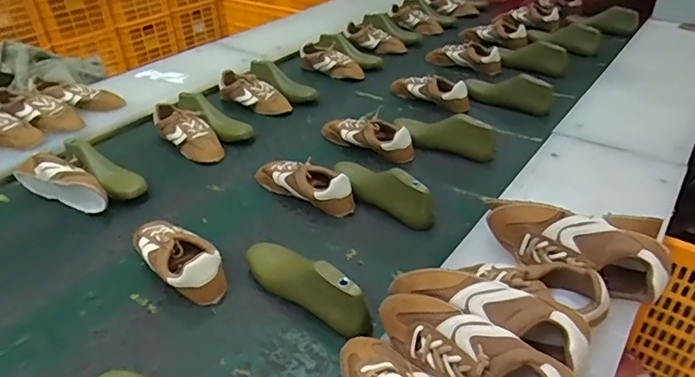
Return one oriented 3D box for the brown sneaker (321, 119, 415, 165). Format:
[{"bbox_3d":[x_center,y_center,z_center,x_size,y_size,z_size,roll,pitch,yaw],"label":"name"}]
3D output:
[{"bbox_3d":[0.037,-0.113,1.051,0.224,0.068,0.078,14,38,21],"label":"brown sneaker"}]

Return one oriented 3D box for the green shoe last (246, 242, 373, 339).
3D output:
[{"bbox_3d":[-0.062,0.128,0.686,0.078,0.086,0.225,-27,42,-30],"label":"green shoe last"}]

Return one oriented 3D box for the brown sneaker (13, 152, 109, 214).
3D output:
[{"bbox_3d":[-0.523,-0.012,0.904,0.213,0.070,0.060,15,39,23],"label":"brown sneaker"}]

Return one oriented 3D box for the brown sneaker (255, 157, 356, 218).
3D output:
[{"bbox_3d":[-0.086,-0.012,0.910,0.220,0.074,0.073,21,41,29],"label":"brown sneaker"}]

